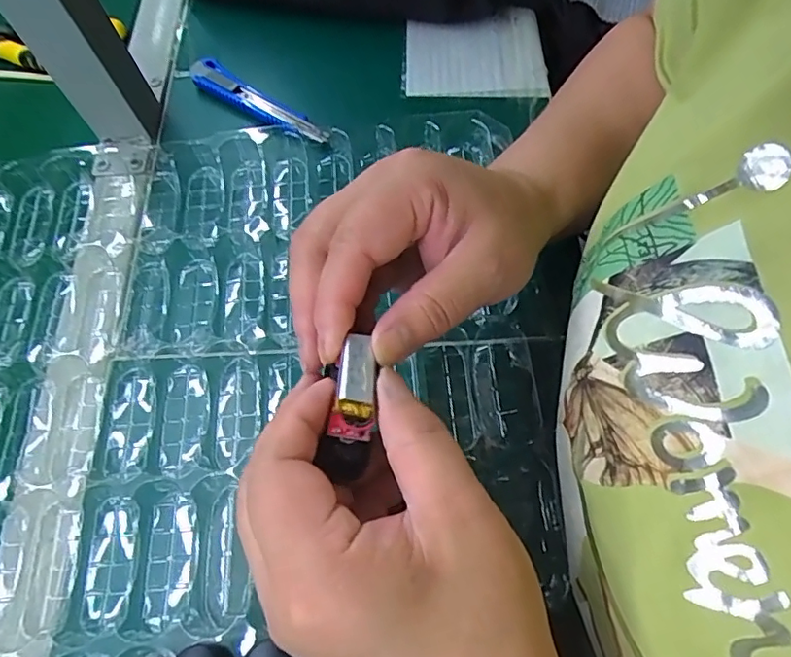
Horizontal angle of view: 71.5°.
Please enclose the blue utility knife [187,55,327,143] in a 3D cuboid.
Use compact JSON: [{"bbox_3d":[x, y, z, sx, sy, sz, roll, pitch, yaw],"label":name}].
[{"bbox_3d":[-0.110,-0.177,0.433,0.142,0.018,0.024,35,71,18],"label":"blue utility knife"}]

